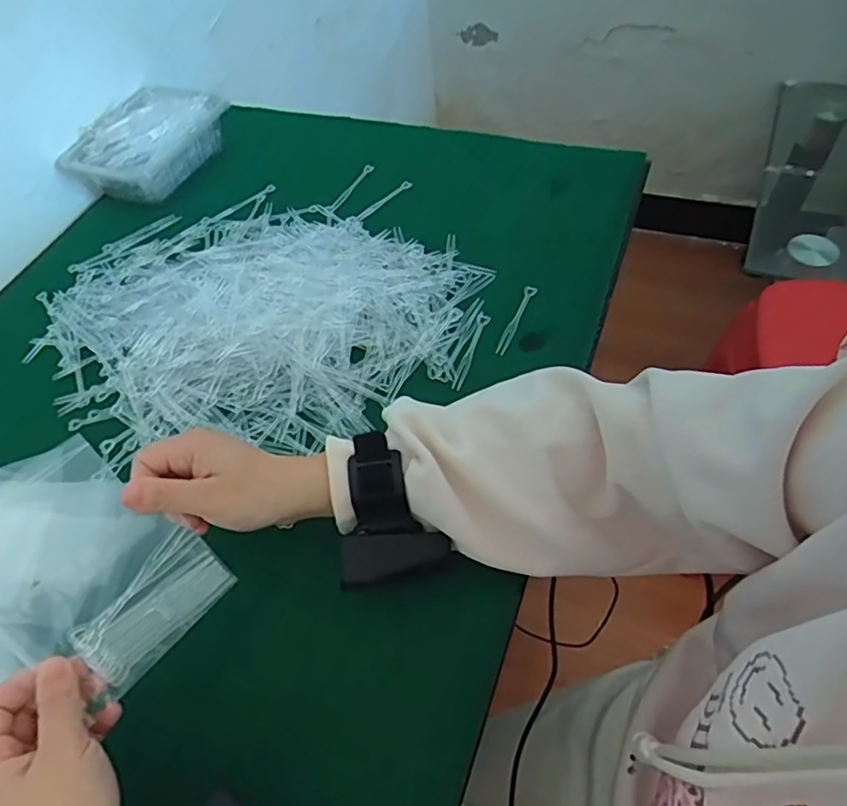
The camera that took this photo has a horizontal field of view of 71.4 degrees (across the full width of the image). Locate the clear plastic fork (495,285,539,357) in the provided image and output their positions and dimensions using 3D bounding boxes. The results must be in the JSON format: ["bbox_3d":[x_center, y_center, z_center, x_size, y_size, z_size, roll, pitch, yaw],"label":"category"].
[{"bbox_3d":[0.084,-0.077,0.535,0.011,0.008,0.082,21,59,18],"label":"clear plastic fork"}]

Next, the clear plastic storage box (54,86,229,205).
[{"bbox_3d":[-0.327,-0.309,0.706,0.124,0.068,0.173,15,58,17],"label":"clear plastic storage box"}]

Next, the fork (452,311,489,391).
[{"bbox_3d":[0.043,-0.047,0.521,0.011,0.007,0.085,15,57,14],"label":"fork"}]

